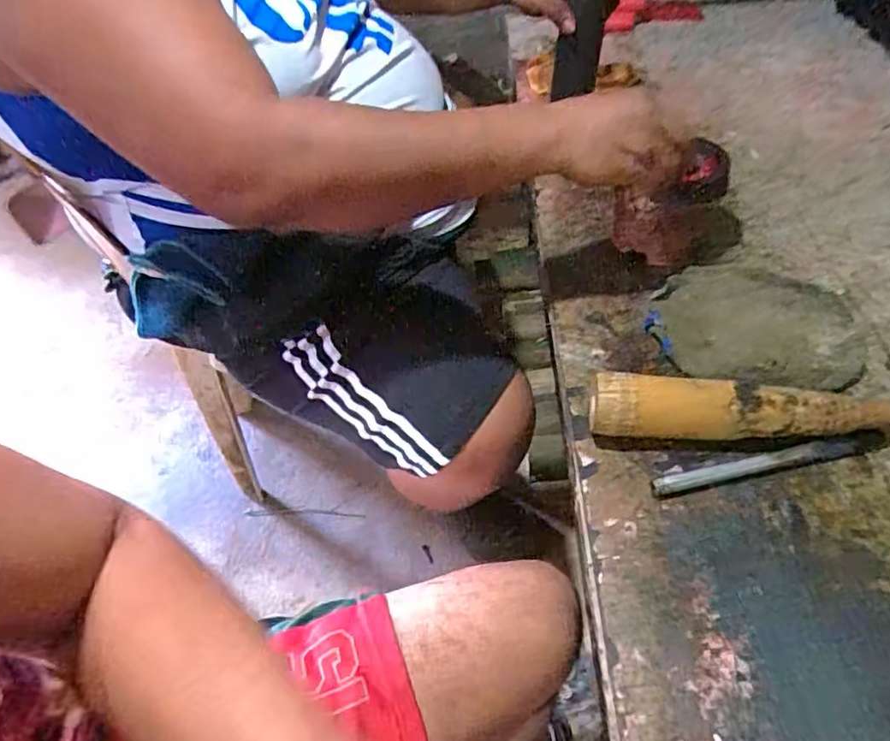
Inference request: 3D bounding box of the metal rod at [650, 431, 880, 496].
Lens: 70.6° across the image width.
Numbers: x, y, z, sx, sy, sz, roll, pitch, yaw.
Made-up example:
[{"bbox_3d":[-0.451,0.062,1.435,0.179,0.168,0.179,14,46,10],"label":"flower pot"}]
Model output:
[{"bbox_3d":[0.251,0.071,0.483,0.187,0.009,0.015,-10,47,-5],"label":"metal rod"}]

